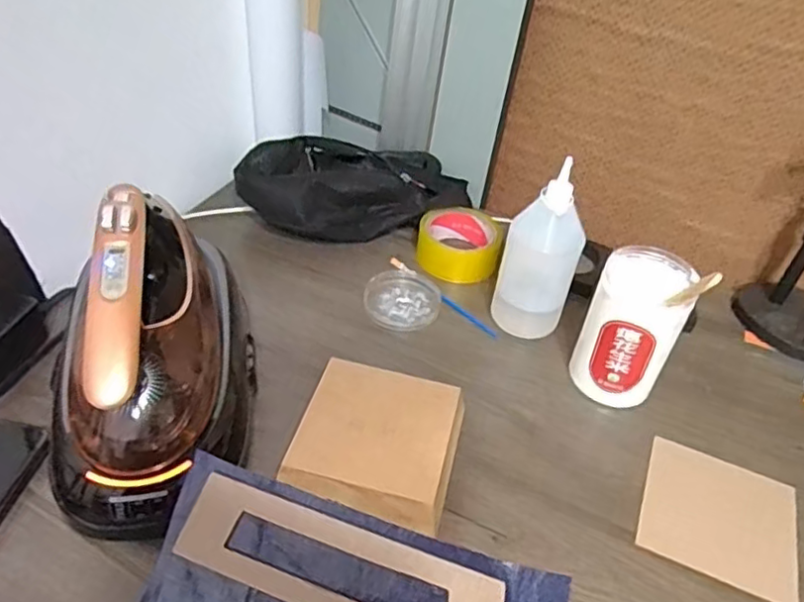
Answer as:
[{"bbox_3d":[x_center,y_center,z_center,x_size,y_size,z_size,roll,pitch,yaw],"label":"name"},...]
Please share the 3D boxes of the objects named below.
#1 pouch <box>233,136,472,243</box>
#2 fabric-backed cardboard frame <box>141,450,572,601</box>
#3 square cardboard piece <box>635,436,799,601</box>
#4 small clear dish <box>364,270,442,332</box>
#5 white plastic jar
[{"bbox_3d":[-0.062,-0.153,0.841,0.291,0.072,0.163,-1,42,-7],"label":"pouch"},{"bbox_3d":[-0.021,0.119,0.250,0.160,0.009,0.071,15,82,12],"label":"fabric-backed cardboard frame"},{"bbox_3d":[0.273,0.184,0.552,0.124,0.004,0.120,20,43,16],"label":"square cardboard piece"},{"bbox_3d":[0.001,-0.002,0.721,0.084,0.017,0.080,3,41,-3],"label":"small clear dish"},{"bbox_3d":[0.218,0.021,0.610,0.081,0.159,0.082,3,41,-3],"label":"white plastic jar"}]

